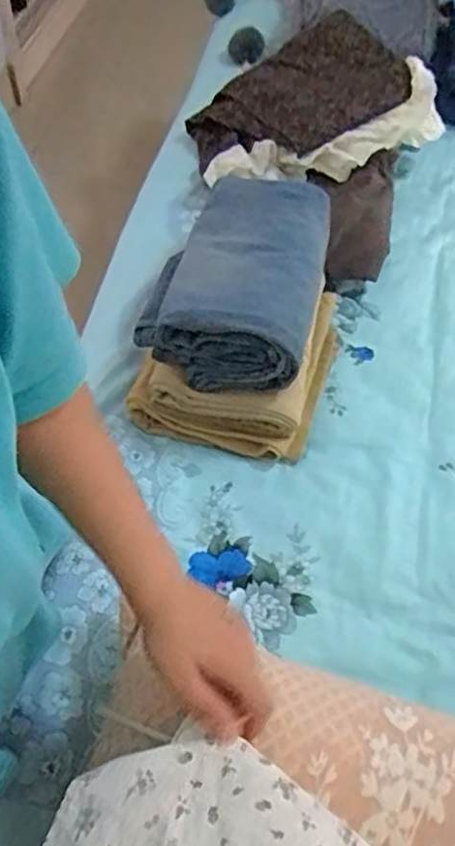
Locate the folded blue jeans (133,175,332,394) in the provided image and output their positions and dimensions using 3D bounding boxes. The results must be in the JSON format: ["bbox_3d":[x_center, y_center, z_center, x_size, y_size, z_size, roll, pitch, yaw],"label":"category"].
[{"bbox_3d":[0.013,-0.193,0.808,0.204,0.109,0.294,15,59,4],"label":"folded blue jeans"}]

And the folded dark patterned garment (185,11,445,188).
[{"bbox_3d":[0.125,-0.513,1.048,0.393,0.106,0.314,-26,65,-16],"label":"folded dark patterned garment"}]

